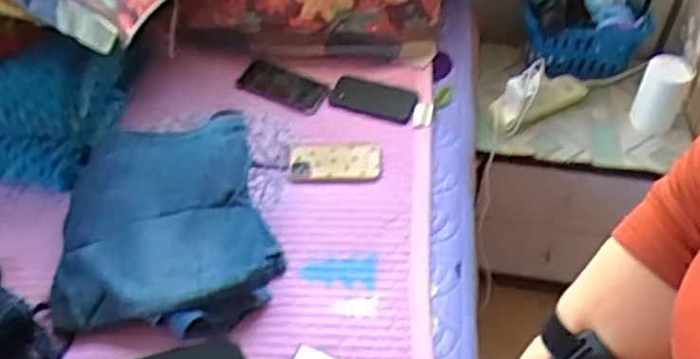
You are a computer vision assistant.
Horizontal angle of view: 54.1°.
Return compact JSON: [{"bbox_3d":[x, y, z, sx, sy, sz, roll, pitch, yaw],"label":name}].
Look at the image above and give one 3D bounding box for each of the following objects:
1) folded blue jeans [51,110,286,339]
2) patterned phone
[{"bbox_3d":[-0.258,0.067,0.944,0.294,0.105,0.324,-12,48,-11],"label":"folded blue jeans"},{"bbox_3d":[-0.024,-0.030,1.087,0.145,0.008,0.075,1,47,1],"label":"patterned phone"}]

